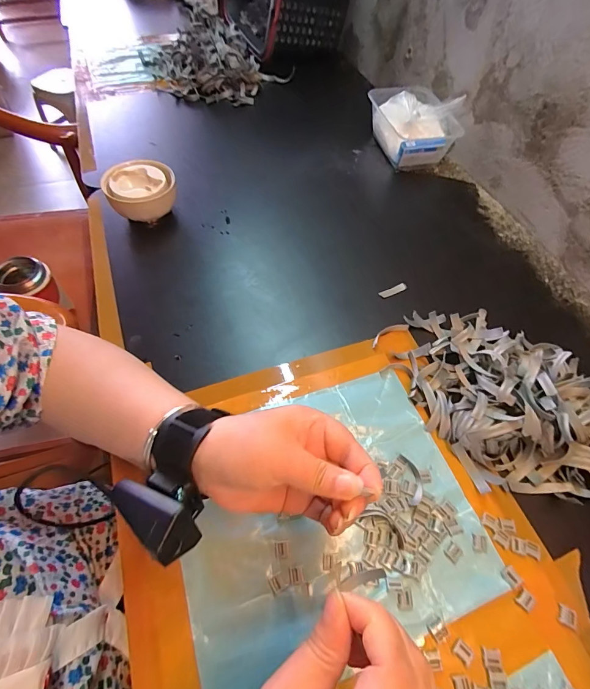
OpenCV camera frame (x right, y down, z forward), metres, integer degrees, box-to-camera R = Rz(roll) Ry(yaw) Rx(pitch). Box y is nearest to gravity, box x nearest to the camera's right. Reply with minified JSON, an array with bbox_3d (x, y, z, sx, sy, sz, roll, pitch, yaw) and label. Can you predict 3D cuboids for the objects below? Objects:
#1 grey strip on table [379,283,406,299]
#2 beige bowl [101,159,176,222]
[{"bbox_3d":[0.124,-0.069,0.455,0.038,0.004,0.009,-20,59,-15],"label":"grey strip on table"},{"bbox_3d":[-0.208,-0.202,0.497,0.086,0.057,0.088,1,56,-2],"label":"beige bowl"}]

